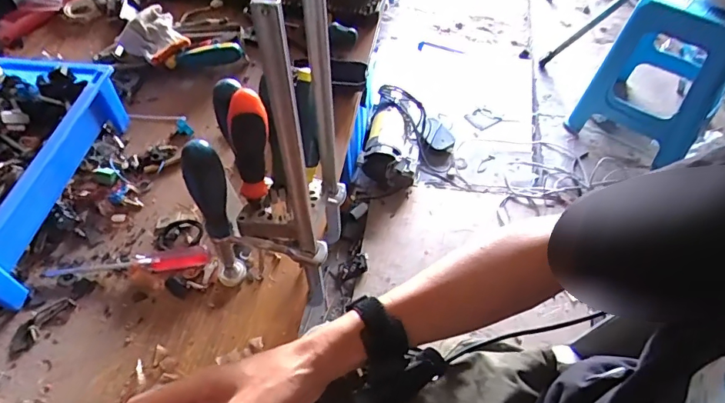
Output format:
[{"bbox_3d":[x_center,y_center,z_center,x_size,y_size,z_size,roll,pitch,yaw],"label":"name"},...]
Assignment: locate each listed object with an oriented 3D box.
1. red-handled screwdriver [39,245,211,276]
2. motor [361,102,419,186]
[{"bbox_3d":[-0.253,0.066,0.508,0.175,0.019,0.024,-4,53,-3],"label":"red-handled screwdriver"},{"bbox_3d":[0.099,-0.184,1.527,0.167,0.117,0.277,7,53,7],"label":"motor"}]

